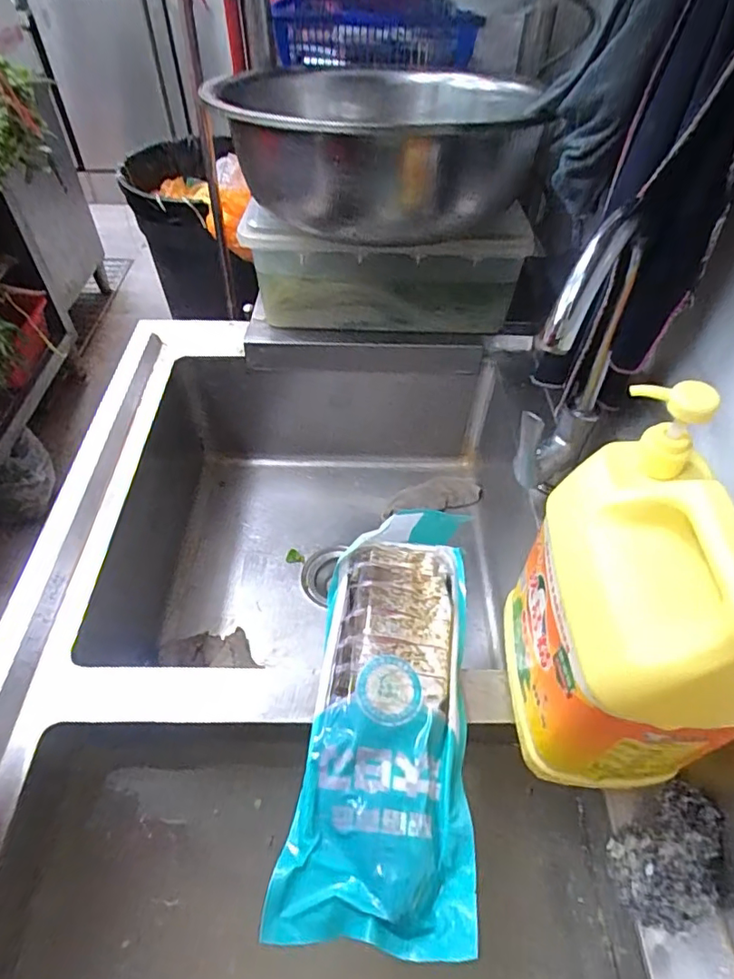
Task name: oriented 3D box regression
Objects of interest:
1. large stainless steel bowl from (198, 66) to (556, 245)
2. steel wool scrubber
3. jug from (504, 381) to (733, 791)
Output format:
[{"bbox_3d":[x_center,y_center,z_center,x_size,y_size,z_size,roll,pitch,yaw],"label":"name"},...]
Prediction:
[{"bbox_3d":[0.022,-0.473,0.727,0.395,0.139,0.433,-3,50,-4],"label":"large stainless steel bowl"},{"bbox_3d":[0.242,0.296,0.434,0.102,0.043,0.072,-34,62,-10],"label":"steel wool scrubber"},{"bbox_3d":[0.194,0.096,0.417,0.114,0.277,0.181,2,50,0],"label":"jug"}]

